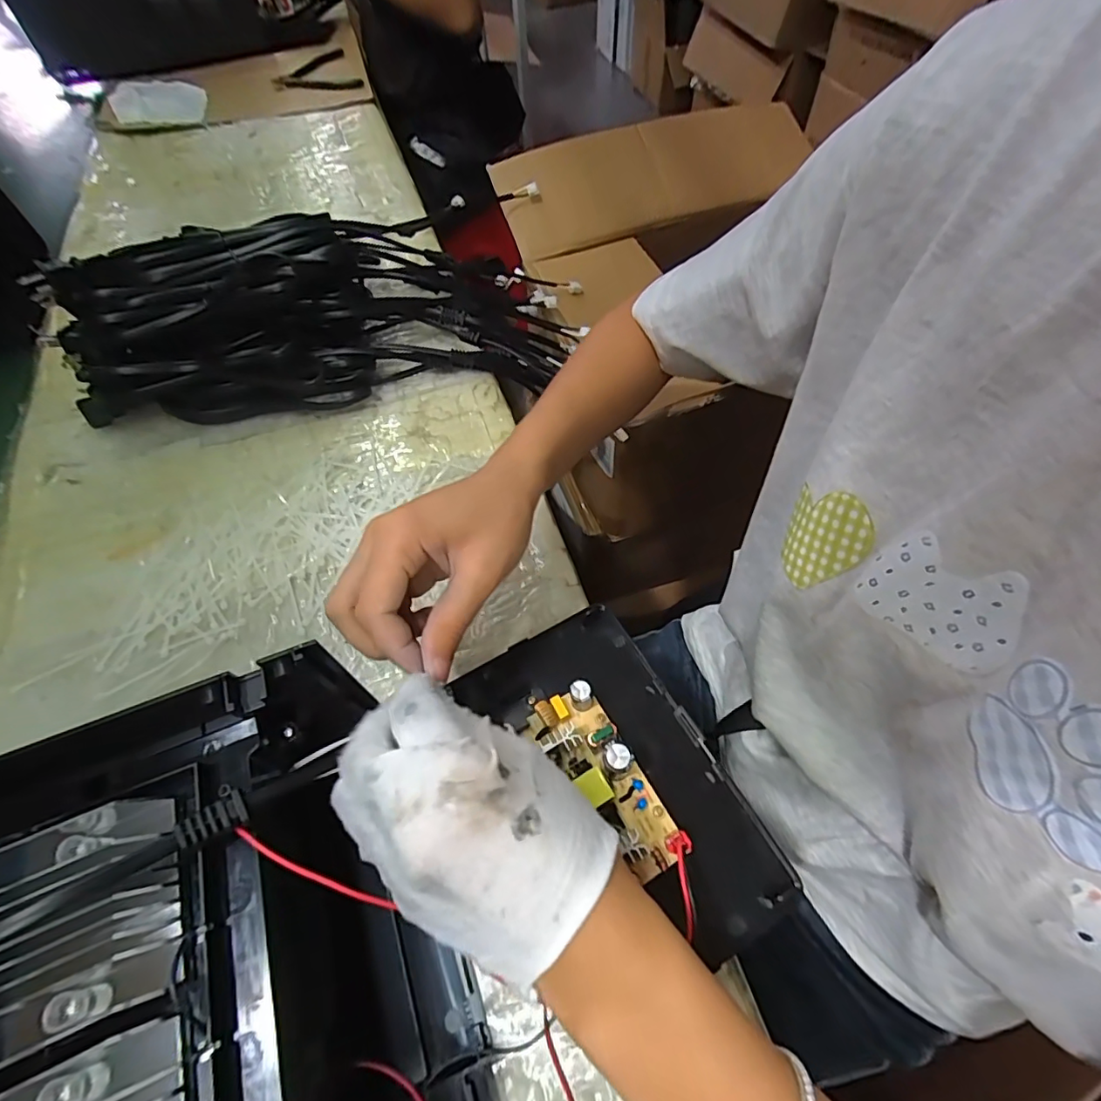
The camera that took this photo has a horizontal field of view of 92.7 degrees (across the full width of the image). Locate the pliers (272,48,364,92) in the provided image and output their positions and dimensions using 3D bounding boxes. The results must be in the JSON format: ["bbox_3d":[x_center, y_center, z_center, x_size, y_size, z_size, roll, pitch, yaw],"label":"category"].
[{"bbox_3d":[-0.381,-0.777,0.853,0.134,0.015,0.121,-15,59,-7],"label":"pliers"}]

